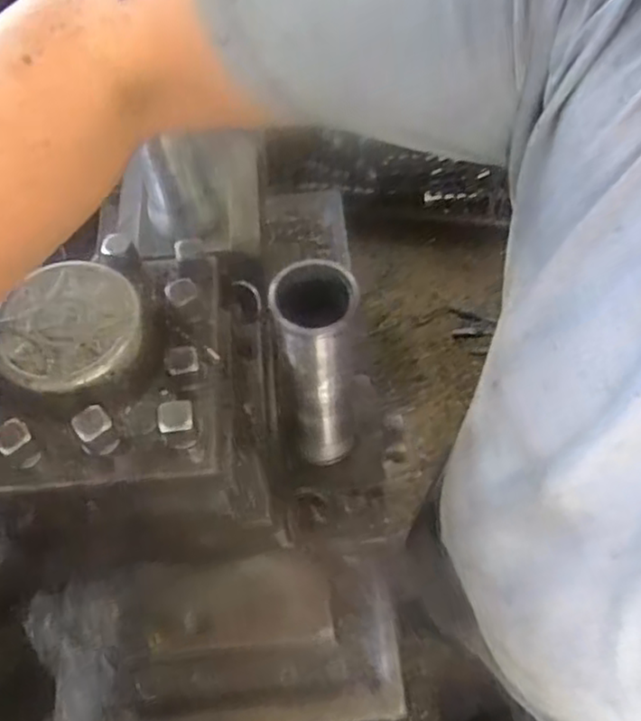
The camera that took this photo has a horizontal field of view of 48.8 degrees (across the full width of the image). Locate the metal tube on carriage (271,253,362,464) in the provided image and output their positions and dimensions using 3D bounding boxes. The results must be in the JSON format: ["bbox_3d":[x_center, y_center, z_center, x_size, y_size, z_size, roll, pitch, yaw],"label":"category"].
[{"bbox_3d":[0.001,0.008,0.481,0.055,0.189,0.053,-4,60,0],"label":"metal tube on carriage"}]

